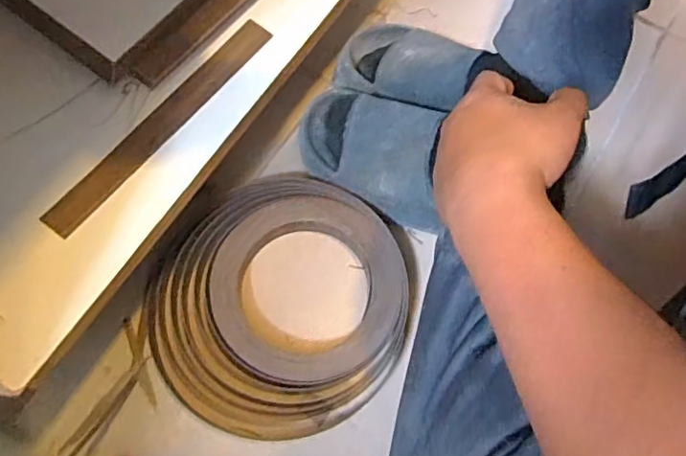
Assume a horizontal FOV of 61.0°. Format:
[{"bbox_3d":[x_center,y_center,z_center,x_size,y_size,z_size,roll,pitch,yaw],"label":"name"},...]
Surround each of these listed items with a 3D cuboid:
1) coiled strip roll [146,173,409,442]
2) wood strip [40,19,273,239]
[{"bbox_3d":[-0.064,0.071,0.566,0.251,0.031,0.235,1,70,-2],"label":"coiled strip roll"},{"bbox_3d":[-0.149,-0.090,0.490,0.029,0.007,0.246,38,73,11],"label":"wood strip"}]

